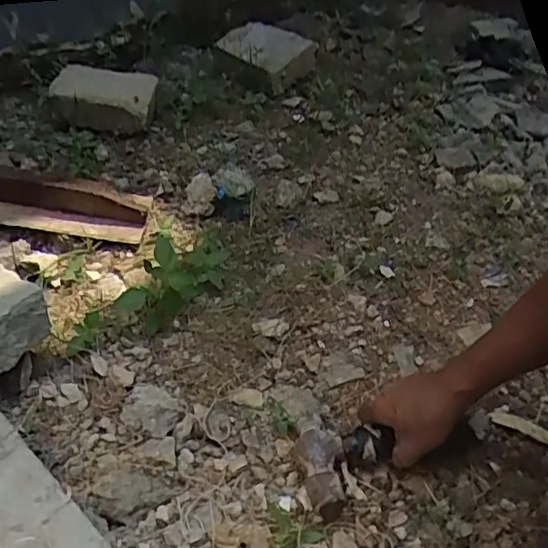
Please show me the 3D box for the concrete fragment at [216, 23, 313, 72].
[{"bbox_3d":[-0.016,-0.525,1.325,0.167,0.053,0.181,21,47,22],"label":"concrete fragment"}]

